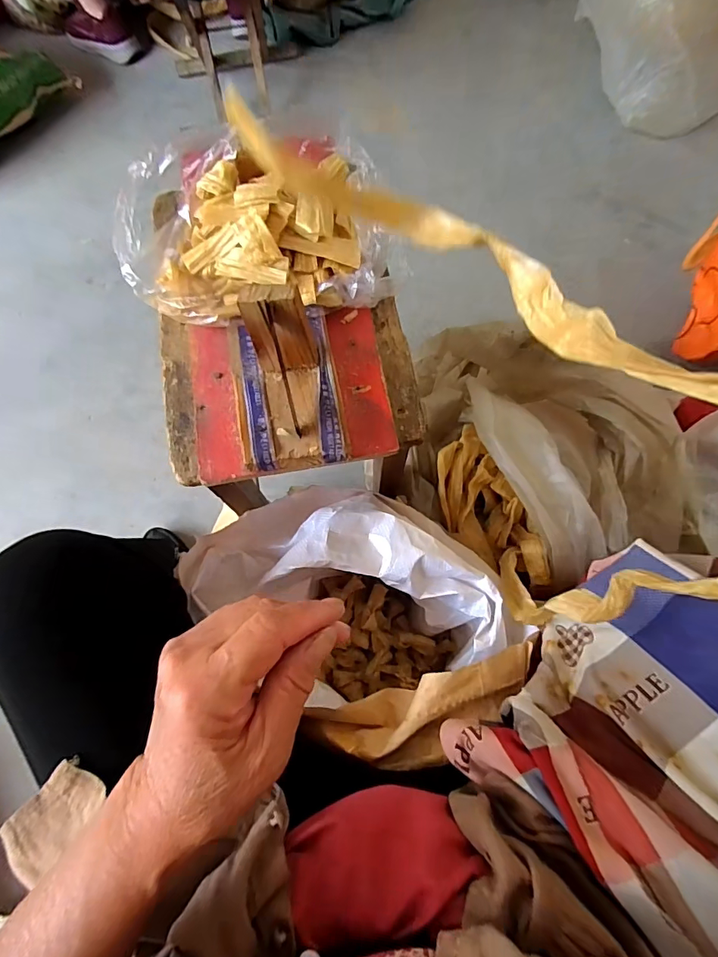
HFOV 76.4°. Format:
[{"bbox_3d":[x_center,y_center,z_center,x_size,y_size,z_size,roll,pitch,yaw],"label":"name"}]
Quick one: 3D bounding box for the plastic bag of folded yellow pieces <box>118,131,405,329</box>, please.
[{"bbox_3d":[-0.085,-0.223,0.413,0.245,0.075,0.169,-10,72,-2],"label":"plastic bag of folded yellow pieces"}]

